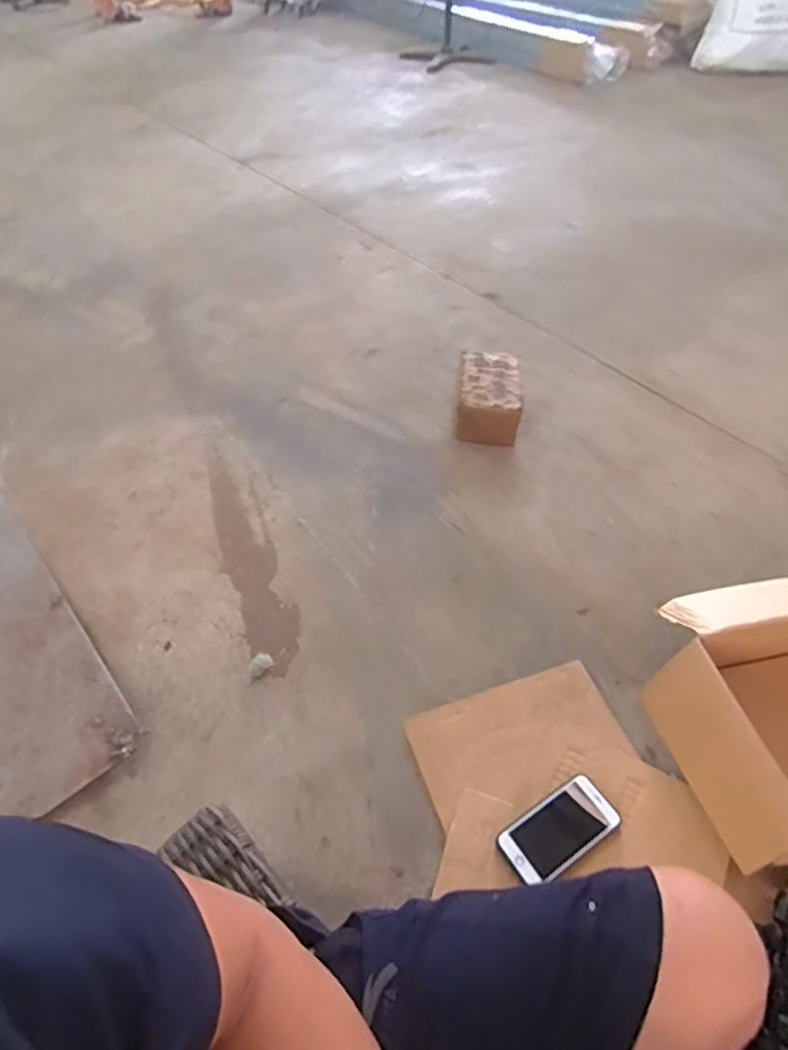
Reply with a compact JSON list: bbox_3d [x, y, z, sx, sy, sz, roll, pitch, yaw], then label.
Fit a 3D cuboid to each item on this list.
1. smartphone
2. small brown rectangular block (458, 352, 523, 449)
[{"bbox_3d":[0.212,0.390,0.799,0.151,0.006,0.080,-26,52,-22],"label":"smartphone"},{"bbox_3d":[0.197,-0.264,1.313,0.129,0.095,0.208,4,47,4],"label":"small brown rectangular block"}]

